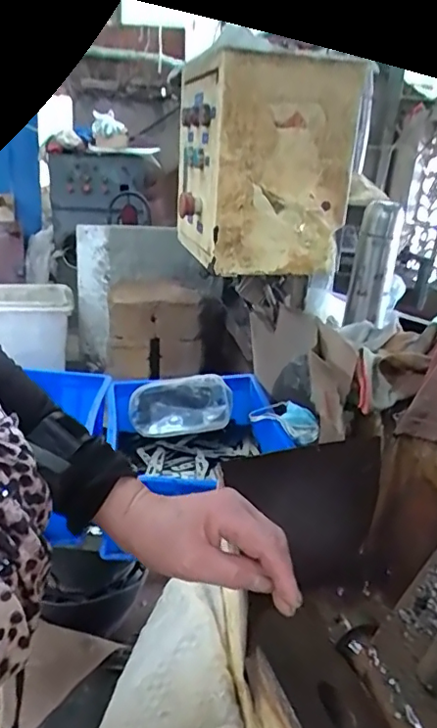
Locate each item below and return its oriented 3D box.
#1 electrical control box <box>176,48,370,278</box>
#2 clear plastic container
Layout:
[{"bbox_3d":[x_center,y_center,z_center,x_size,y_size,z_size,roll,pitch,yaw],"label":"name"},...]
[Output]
[{"bbox_3d":[0.054,-0.306,0.863,0.198,0.266,0.274,-4,22,-19],"label":"electrical control box"},{"bbox_3d":[-0.075,0.080,1.059,0.196,0.104,0.067,4,21,-1],"label":"clear plastic container"}]

